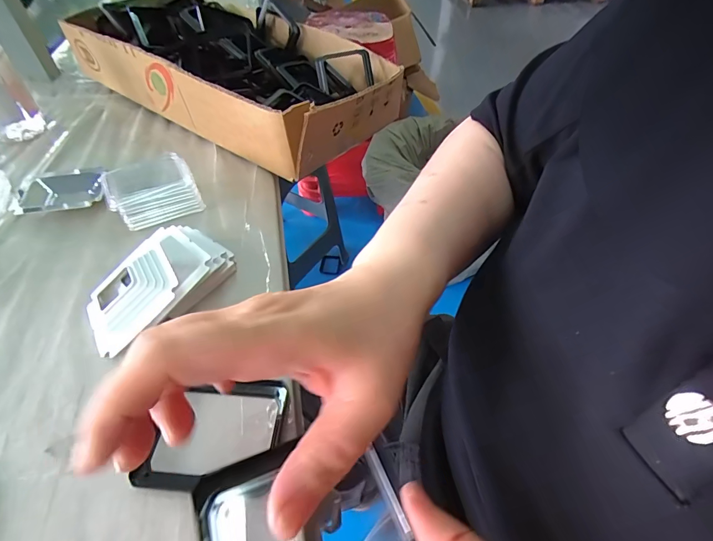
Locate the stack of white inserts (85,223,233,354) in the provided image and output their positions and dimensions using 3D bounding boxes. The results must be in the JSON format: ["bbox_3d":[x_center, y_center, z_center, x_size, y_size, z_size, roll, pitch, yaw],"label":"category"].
[{"bbox_3d":[-0.153,0.005,0.291,0.073,0.038,0.114,36,58,26],"label":"stack of white inserts"}]

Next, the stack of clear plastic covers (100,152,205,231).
[{"bbox_3d":[-0.196,-0.080,0.364,0.073,0.036,0.060,-24,54,-20],"label":"stack of clear plastic covers"}]

